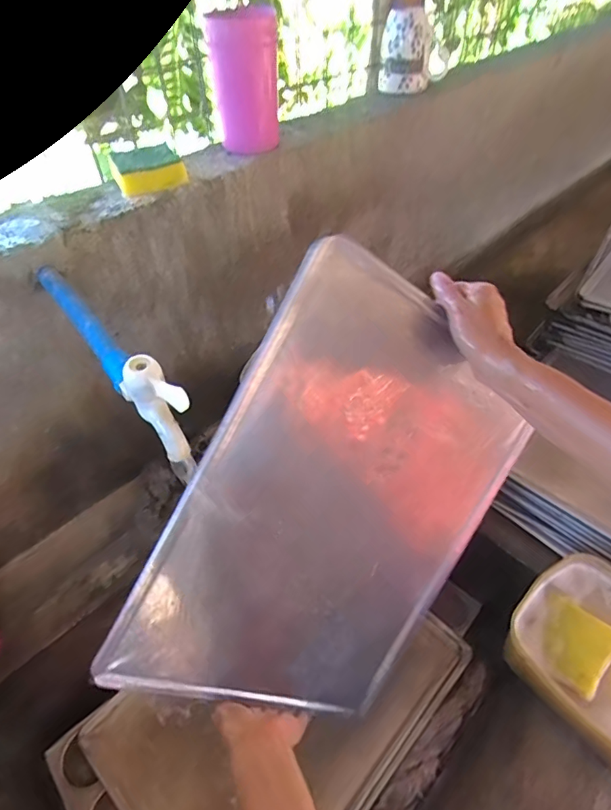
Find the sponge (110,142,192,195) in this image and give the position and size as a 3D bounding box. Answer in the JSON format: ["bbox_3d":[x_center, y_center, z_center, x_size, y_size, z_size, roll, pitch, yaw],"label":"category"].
[{"bbox_3d":[-0.184,-0.278,0.565,0.078,0.028,0.060,-18,49,-15],"label":"sponge"}]

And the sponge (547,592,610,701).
[{"bbox_3d":[0.291,0.257,0.519,0.083,0.013,0.072,-36,56,-28],"label":"sponge"}]

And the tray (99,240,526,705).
[{"bbox_3d":[0.047,0.115,0.506,0.343,0.441,0.028,25,6,-30],"label":"tray"}]

